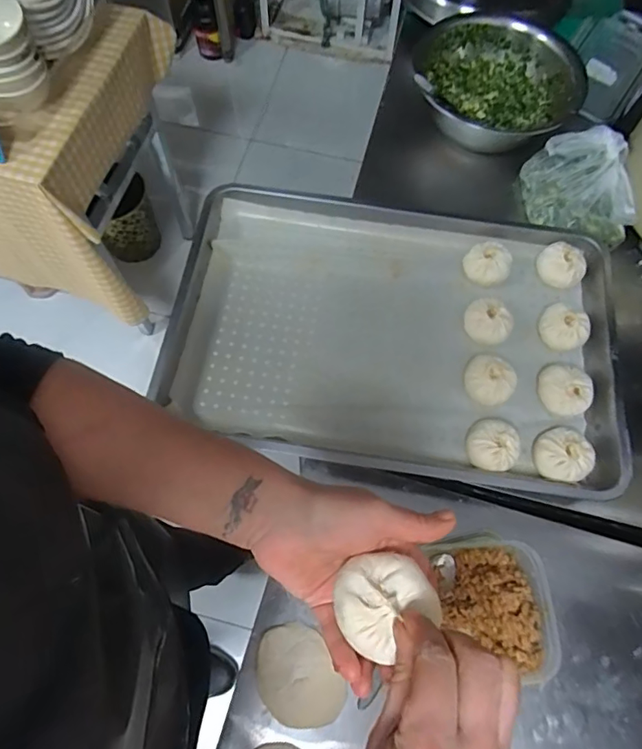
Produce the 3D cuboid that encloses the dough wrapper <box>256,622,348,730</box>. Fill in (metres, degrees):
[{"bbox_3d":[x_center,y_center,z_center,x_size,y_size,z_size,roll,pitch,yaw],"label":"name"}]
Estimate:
[{"bbox_3d":[-0.027,0.326,0.532,0.078,0.004,0.103,-29,71,-12],"label":"dough wrapper"}]

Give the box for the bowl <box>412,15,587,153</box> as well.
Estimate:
[{"bbox_3d":[0.288,-0.494,0.825,0.282,0.090,0.236,16,69,5],"label":"bowl"}]

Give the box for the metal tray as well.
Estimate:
[{"bbox_3d":[0.106,-0.062,0.696,0.593,0.052,0.396,9,68,3],"label":"metal tray"}]

